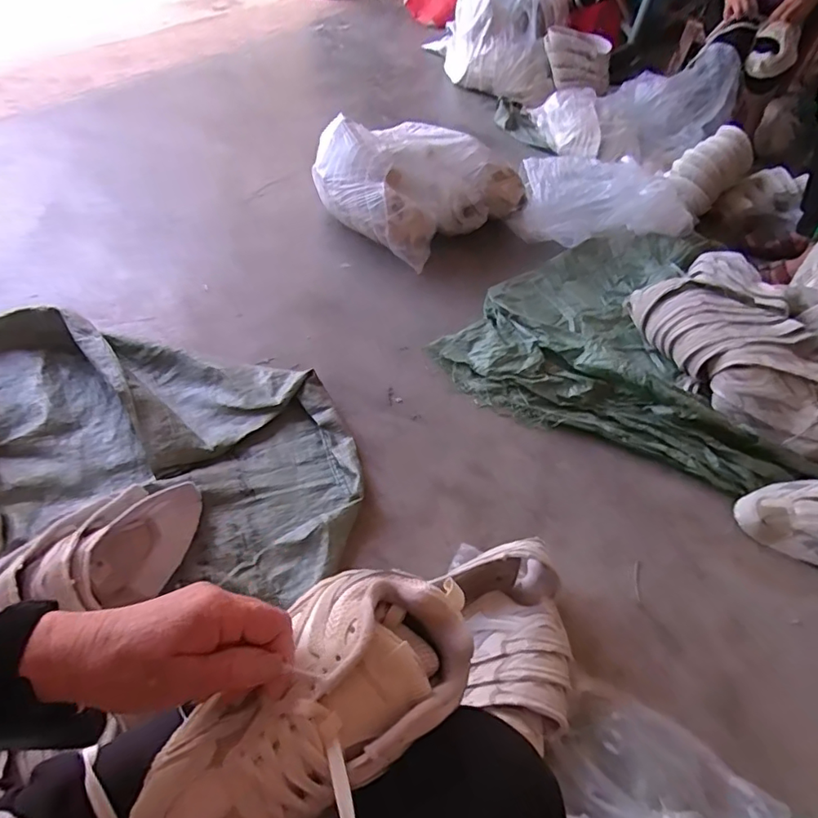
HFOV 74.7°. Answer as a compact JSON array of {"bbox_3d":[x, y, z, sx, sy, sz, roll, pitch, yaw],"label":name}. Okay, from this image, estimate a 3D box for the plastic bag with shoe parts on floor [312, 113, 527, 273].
[{"bbox_3d":[0.010,-0.602,1.415,0.479,0.205,0.405,-29,59,-26],"label":"plastic bag with shoe parts on floor"}]

